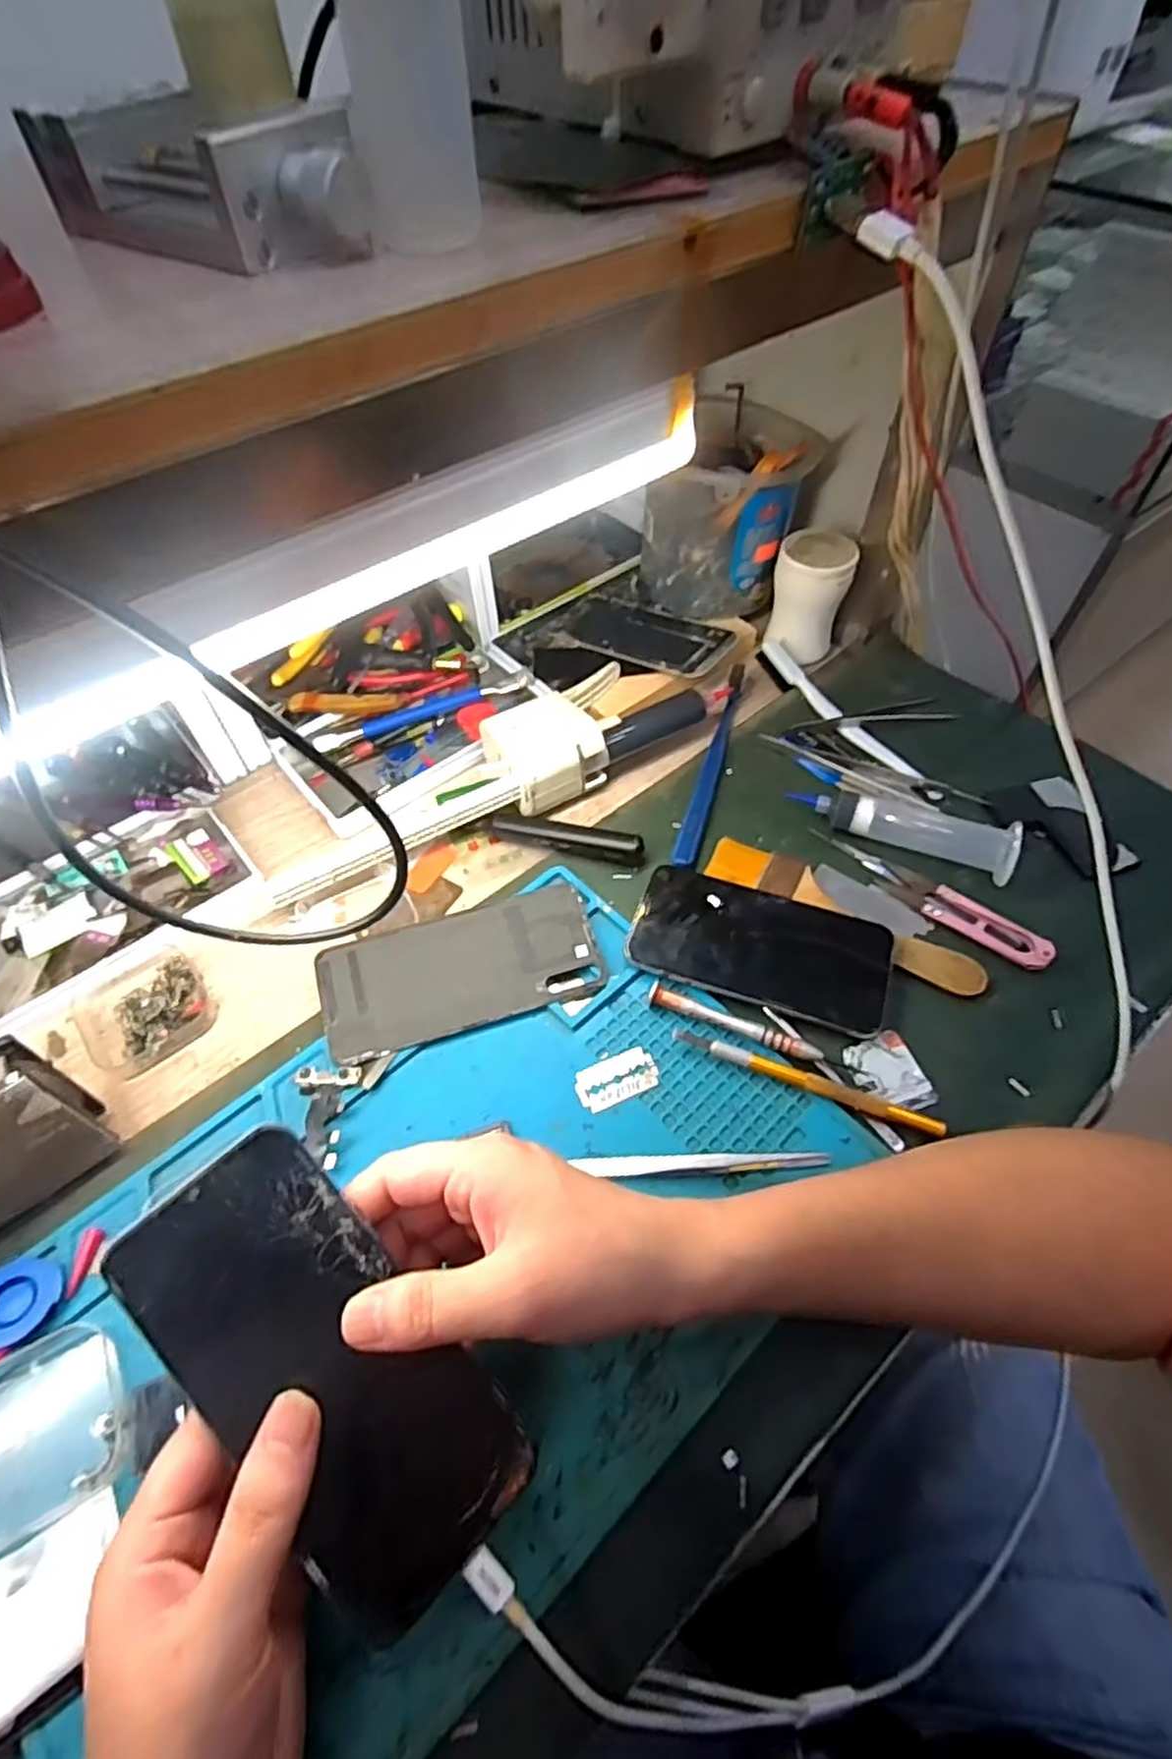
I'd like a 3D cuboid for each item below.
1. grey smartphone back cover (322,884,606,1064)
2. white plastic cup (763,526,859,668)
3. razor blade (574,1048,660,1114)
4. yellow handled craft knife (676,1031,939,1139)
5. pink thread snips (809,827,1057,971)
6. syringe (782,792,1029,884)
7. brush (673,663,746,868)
[{"bbox_3d":[-0.069,0.050,0.416,0.151,0.006,0.069,-16,65,-9],"label":"grey smartphone back cover"},{"bbox_3d":[0.164,-0.206,0.552,0.053,0.080,0.049,14,57,12],"label":"white plastic cup"},{"bbox_3d":[0.016,0.102,0.384,0.042,0.004,0.025,-19,57,-11],"label":"razor blade"},{"bbox_3d":[0.109,0.102,0.376,0.134,0.011,0.009,19,58,14],"label":"yellow handled craft knife"},{"bbox_3d":[0.203,0.005,0.440,0.143,0.009,0.028,37,64,24],"label":"pink thread snips"},{"bbox_3d":[0.199,-0.038,0.464,0.129,0.024,0.039,21,58,16],"label":"syringe"},{"bbox_3d":[0.087,-0.079,0.508,0.015,0.016,0.187,14,57,12],"label":"brush"}]

